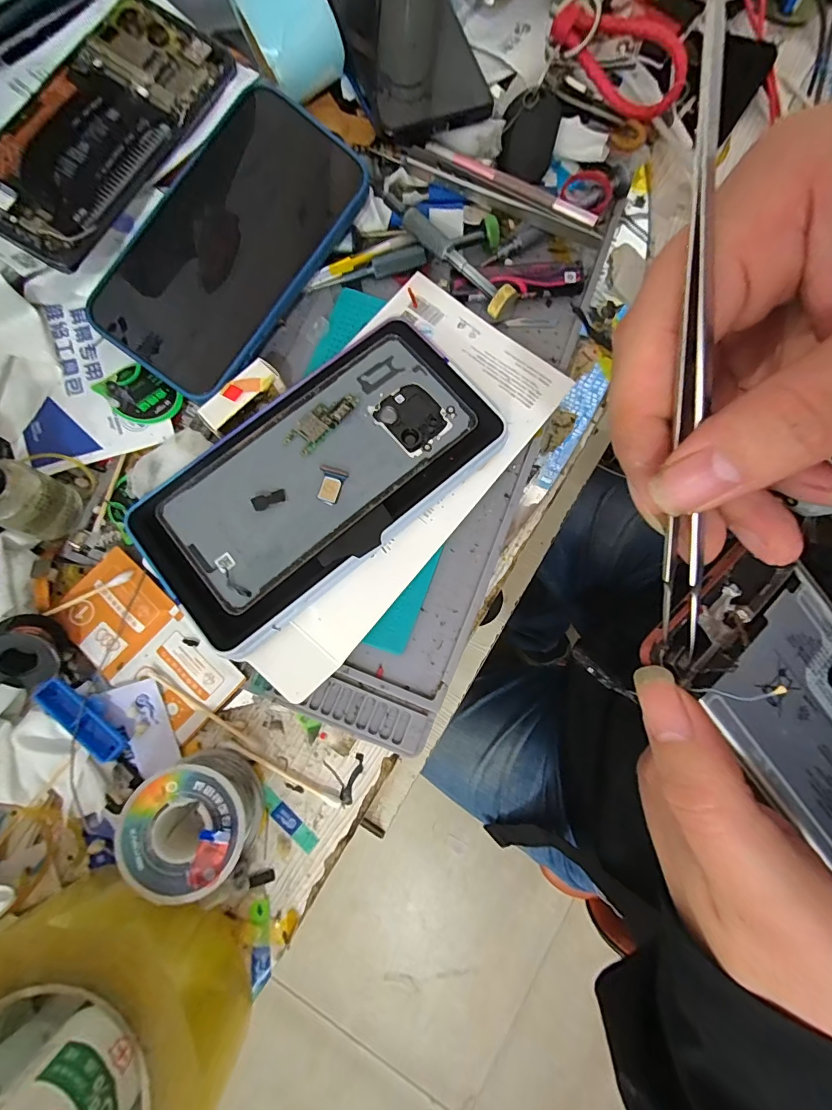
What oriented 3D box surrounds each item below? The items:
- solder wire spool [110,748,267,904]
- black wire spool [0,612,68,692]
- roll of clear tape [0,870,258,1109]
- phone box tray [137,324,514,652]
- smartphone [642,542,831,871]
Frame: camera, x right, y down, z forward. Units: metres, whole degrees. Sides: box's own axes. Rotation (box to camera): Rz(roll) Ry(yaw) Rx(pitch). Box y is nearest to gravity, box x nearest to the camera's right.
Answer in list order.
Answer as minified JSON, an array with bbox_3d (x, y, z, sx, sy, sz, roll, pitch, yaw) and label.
[{"bbox_3d":[-0.103,0.125,0.203,0.052,0.033,0.052,0,78,0],"label":"solder wire spool"},{"bbox_3d":[-0.194,0.047,0.215,0.032,0.017,0.030,-12,114,-29],"label":"black wire spool"},{"bbox_3d":[-0.133,0.201,0.178,0.125,0.049,0.106,38,80,8],"label":"roll of clear tape"},{"bbox_3d":[-0.054,-0.044,0.234,0.183,0.022,0.112,-42,81,-8],"label":"phone box tray"},{"bbox_3d":[0.155,0.070,0.156,0.071,0.011,0.161,-41,92,-8],"label":"smartphone"}]

